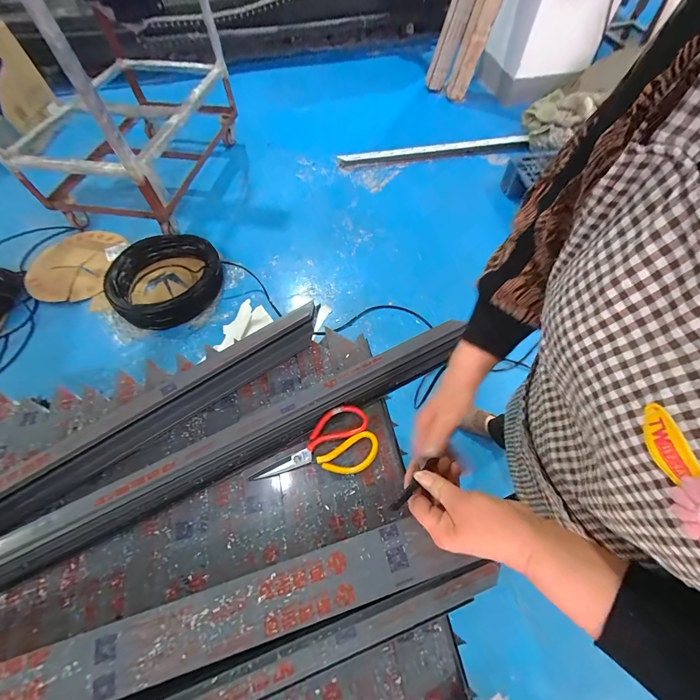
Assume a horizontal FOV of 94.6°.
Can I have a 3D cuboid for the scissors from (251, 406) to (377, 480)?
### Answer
[{"bbox_3d":[-0.057,0.170,0.529,0.203,0.022,0.104,-22,63,-11],"label":"scissors"}]

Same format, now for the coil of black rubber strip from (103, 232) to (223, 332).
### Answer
[{"bbox_3d":[-0.813,-0.329,1.427,0.477,0.107,0.437,-1,60,1],"label":"coil of black rubber strip"}]

